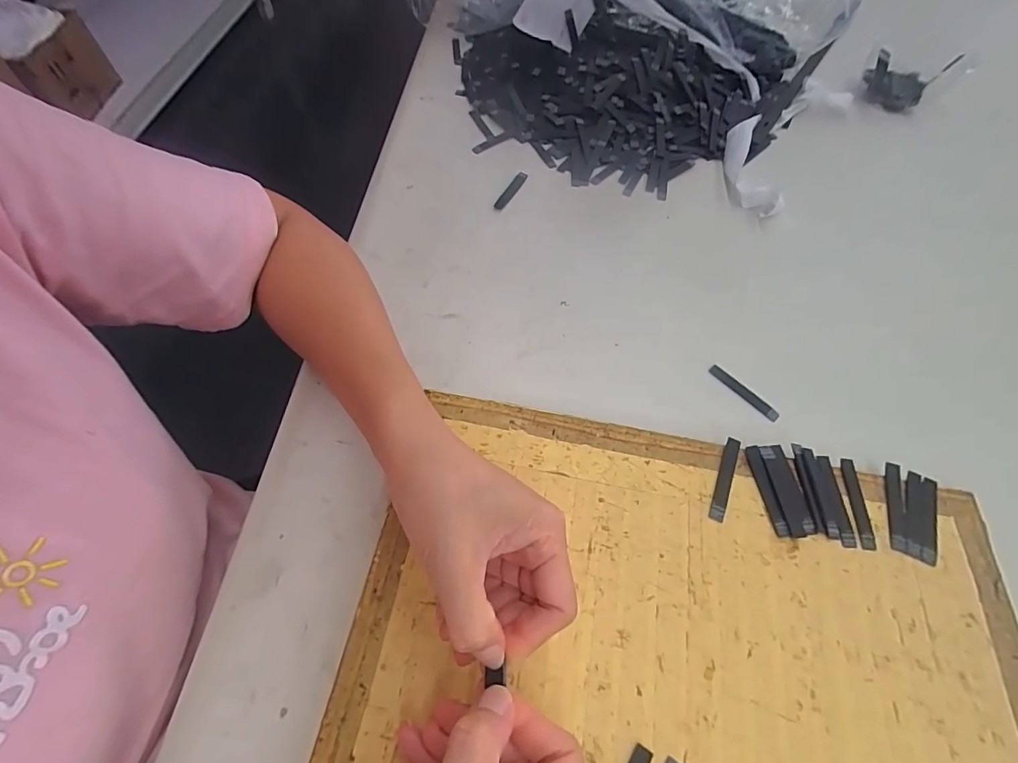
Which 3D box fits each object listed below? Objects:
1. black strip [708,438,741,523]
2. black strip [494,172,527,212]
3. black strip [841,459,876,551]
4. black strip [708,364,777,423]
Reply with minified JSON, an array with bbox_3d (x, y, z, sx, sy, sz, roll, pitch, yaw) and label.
[{"bbox_3d":[0.146,0.065,0.309,0.010,0.004,0.060,22,62,12],"label":"black strip"},{"bbox_3d":[0.002,-0.192,0.461,0.010,0.004,0.059,22,61,11],"label":"black strip"},{"bbox_3d":[0.234,0.082,0.307,0.011,0.004,0.060,6,60,3],"label":"black strip"},{"bbox_3d":[0.185,0.008,0.361,0.009,0.004,0.061,-37,67,-19],"label":"black strip"}]

